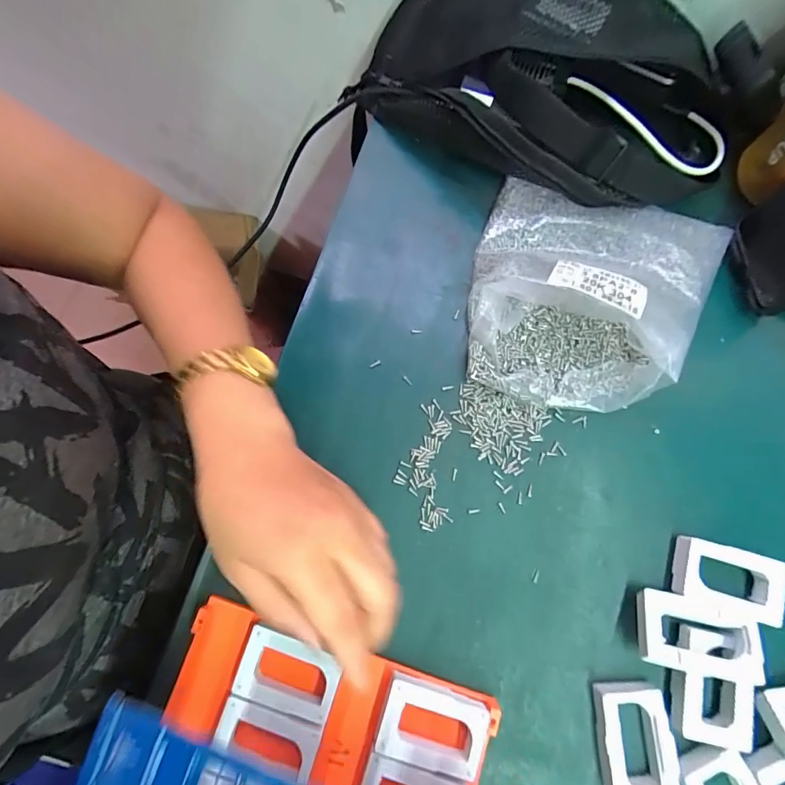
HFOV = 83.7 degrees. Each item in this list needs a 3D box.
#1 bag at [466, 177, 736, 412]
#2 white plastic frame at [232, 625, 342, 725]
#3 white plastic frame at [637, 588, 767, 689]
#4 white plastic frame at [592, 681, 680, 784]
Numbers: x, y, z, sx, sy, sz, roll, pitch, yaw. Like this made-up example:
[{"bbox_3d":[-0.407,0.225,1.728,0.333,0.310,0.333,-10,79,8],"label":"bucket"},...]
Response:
[{"bbox_3d":[0.145,-0.070,0.301,0.175,0.048,0.162,12,78,2],"label":"bag"},{"bbox_3d":[-0.063,0.169,0.265,0.058,0.012,0.039,18,78,4],"label":"white plastic frame"},{"bbox_3d":[0.182,0.146,0.263,0.062,0.015,0.040,7,65,16],"label":"white plastic frame"},{"bbox_3d":[0.143,0.208,0.261,0.041,0.019,0.061,-2,78,0],"label":"white plastic frame"}]

